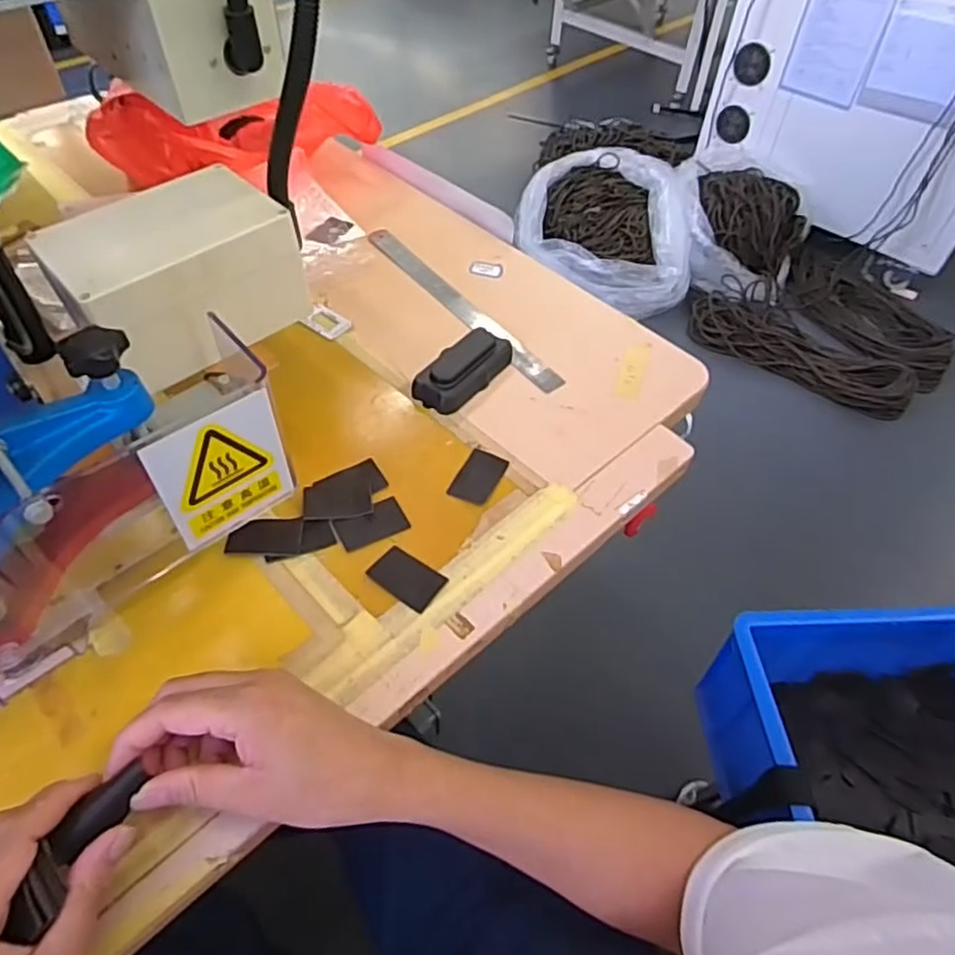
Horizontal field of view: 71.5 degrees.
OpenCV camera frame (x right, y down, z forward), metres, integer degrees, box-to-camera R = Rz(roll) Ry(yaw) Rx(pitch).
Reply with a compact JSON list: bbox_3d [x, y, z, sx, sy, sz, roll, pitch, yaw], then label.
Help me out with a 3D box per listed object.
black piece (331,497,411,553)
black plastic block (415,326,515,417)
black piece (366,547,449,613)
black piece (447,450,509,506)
[{"bbox_3d":[-0.085,0.037,0.533,0.054,0.004,0.032,-21,56,-20],"label":"black piece"},{"bbox_3d":[-0.013,-0.103,0.633,0.051,0.023,0.105,29,55,17],"label":"black plastic block"},{"bbox_3d":[-0.053,0.076,0.501,0.054,0.005,0.035,31,55,18],"label":"black piece"},{"bbox_3d":[0.002,0.000,0.566,0.035,0.004,0.058,22,53,12],"label":"black piece"}]

